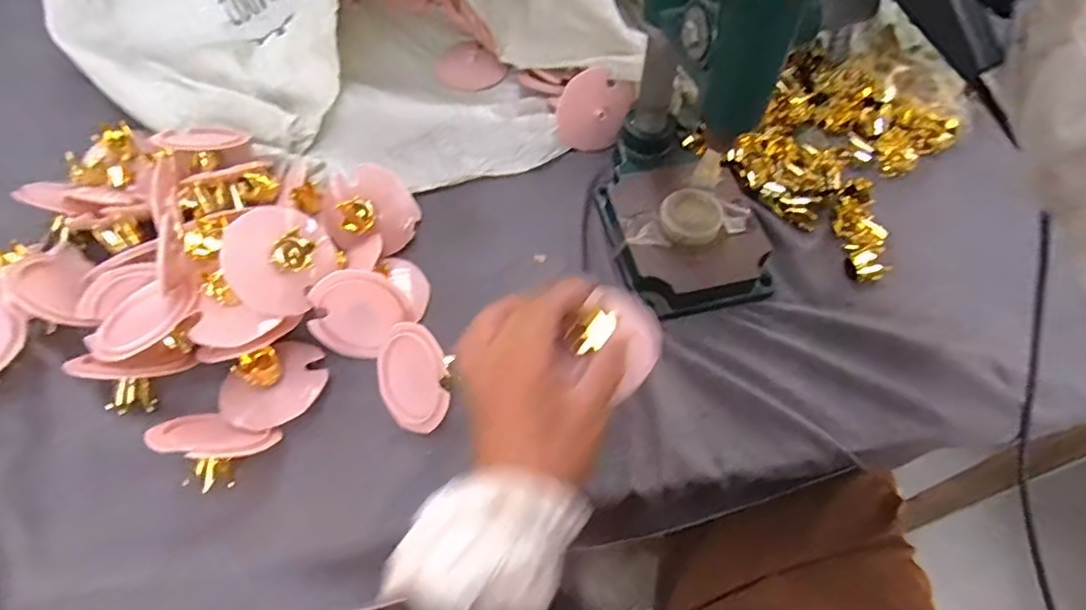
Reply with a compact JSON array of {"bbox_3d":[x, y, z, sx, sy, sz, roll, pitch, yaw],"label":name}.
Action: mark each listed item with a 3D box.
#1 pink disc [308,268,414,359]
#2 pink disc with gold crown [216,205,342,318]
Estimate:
[{"bbox_3d":[-0.139,0.006,0.429,0.065,0.072,0.014,39,21,-21],"label":"pink disc"},{"bbox_3d":[-0.179,-0.034,0.407,0.080,0.030,0.074,16,68,-43],"label":"pink disc with gold crown"}]

